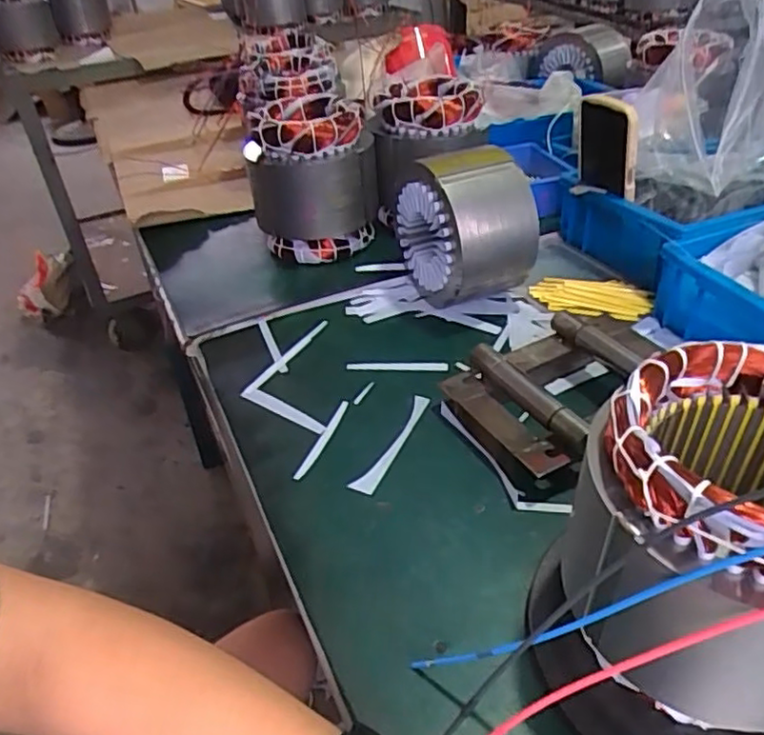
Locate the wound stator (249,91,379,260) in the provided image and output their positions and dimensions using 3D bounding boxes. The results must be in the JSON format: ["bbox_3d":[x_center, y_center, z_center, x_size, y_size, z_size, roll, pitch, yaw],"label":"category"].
[{"bbox_3d":[-0.081,-0.225,0.771,0.142,0.168,0.128,-6,38,-3],"label":"wound stator"}]

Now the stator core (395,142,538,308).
[{"bbox_3d":[0.090,-0.145,0.671,0.103,0.154,0.124,-17,40,-17],"label":"stator core"}]

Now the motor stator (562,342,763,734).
[{"bbox_3d":[0.180,0.083,0.323,0.138,0.134,0.145,-2,38,2],"label":"motor stator"}]

